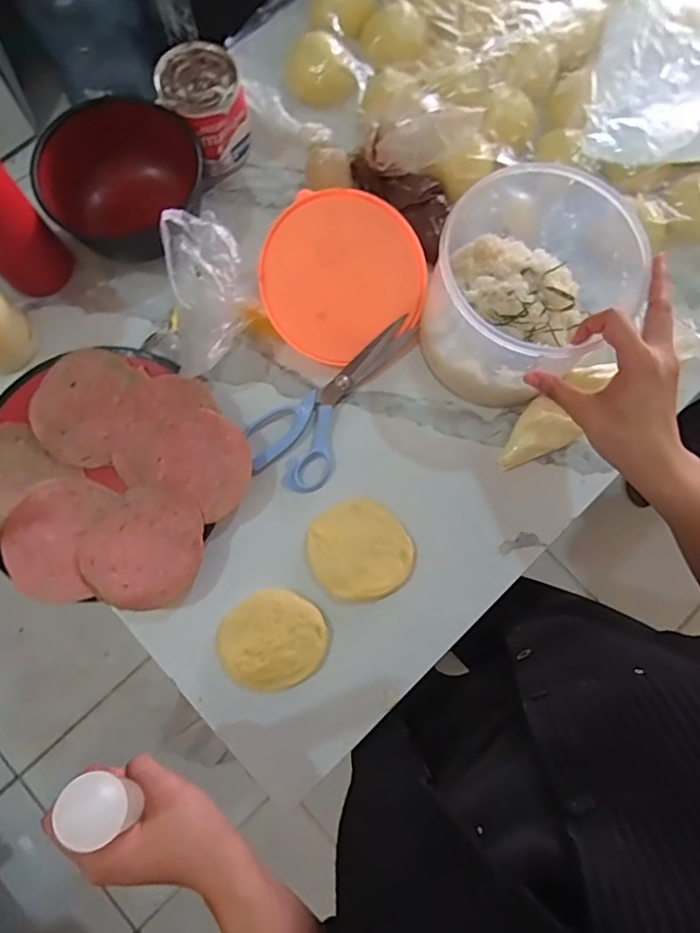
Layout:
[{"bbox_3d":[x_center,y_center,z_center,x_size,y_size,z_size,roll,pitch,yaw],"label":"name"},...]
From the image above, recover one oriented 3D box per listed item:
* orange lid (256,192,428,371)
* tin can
[{"bbox_3d":[-0.006,-0.175,0.487,0.147,0.012,0.138,-29,107,-5],"label":"orange lid"},{"bbox_3d":[-0.134,-0.334,0.511,0.074,0.084,0.069,0,77,-1],"label":"tin can"}]

